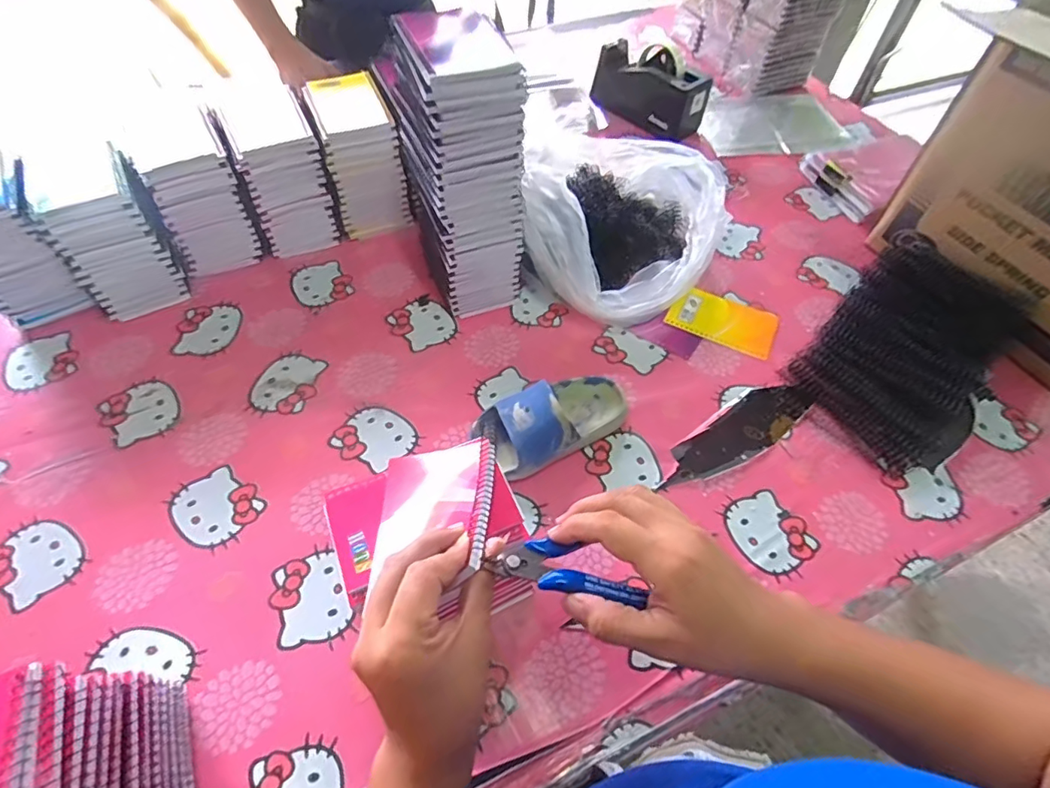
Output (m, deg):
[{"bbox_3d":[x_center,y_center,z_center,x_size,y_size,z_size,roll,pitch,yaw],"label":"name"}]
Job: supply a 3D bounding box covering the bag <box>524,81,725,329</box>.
[{"bbox_3d":[0.130,-0.250,0.707,0.250,0.136,0.322,3,55,0],"label":"bag"}]

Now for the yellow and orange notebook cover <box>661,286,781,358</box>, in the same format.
[{"bbox_3d":[0.251,-0.096,0.674,0.128,0.014,0.078,29,59,17],"label":"yellow and orange notebook cover"}]

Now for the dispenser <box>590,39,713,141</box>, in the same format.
[{"bbox_3d":[0.206,-0.529,0.923,0.078,0.093,0.208,-35,63,-24],"label":"dispenser"}]

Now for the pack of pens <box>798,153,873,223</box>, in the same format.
[{"bbox_3d":[0.472,-0.320,0.824,0.021,0.039,0.149,-14,57,-12],"label":"pack of pens"}]

